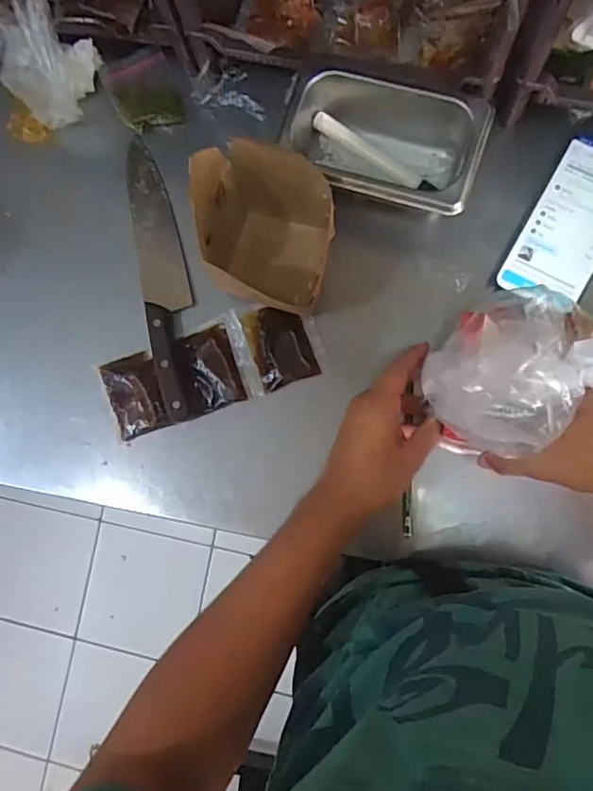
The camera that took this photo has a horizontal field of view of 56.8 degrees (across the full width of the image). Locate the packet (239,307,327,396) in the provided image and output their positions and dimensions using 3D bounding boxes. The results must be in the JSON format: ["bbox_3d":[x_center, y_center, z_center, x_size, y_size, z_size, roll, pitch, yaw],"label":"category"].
[{"bbox_3d":[-0.011,-0.050,0.517,0.065,0.005,0.077,-19,83,5],"label":"packet"}]

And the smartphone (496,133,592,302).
[{"bbox_3d":[0.248,-0.157,0.491,0.071,0.012,0.152,28,88,9],"label":"smartphone"}]

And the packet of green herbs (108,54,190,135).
[{"bbox_3d":[-0.152,-0.303,0.552,0.068,0.015,0.064,-16,117,6],"label":"packet of green herbs"}]

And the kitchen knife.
[{"bbox_3d":[-0.129,-0.116,0.525,0.044,0.018,0.274,-11,83,6],"label":"kitchen knife"}]

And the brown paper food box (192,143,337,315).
[{"bbox_3d":[-0.027,-0.148,0.483,0.111,0.088,0.123,15,86,8],"label":"brown paper food box"}]

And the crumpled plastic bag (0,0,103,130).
[{"bbox_3d":[-0.242,-0.322,0.520,0.092,0.090,0.072,-37,81,2],"label":"crumpled plastic bag"}]

